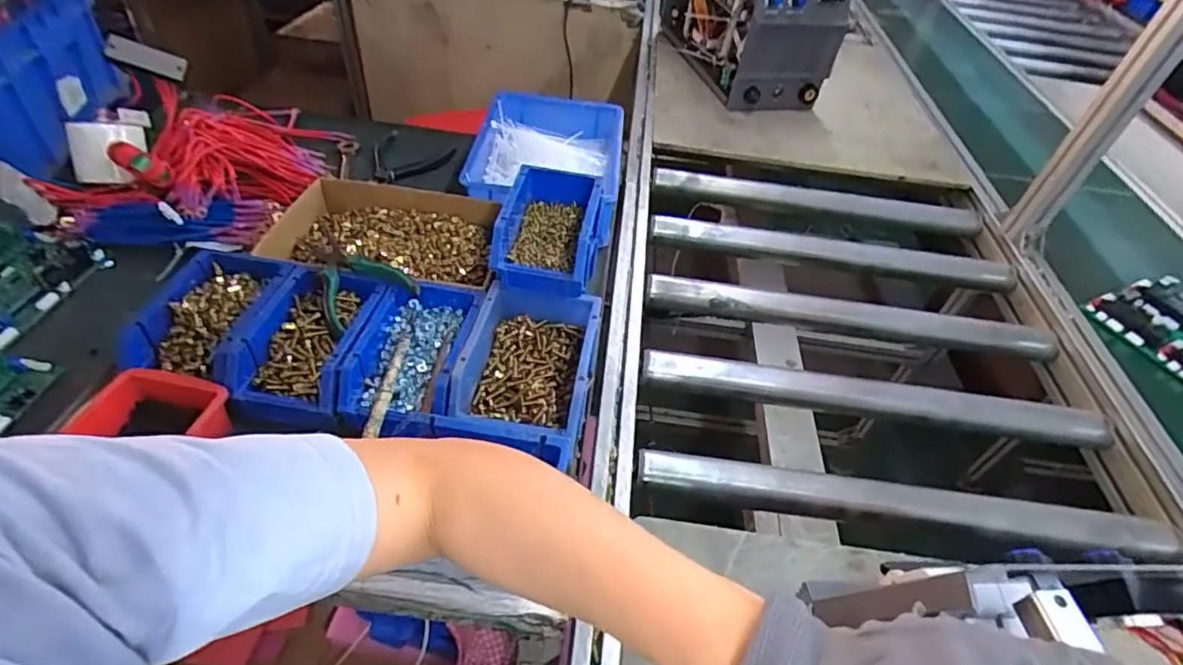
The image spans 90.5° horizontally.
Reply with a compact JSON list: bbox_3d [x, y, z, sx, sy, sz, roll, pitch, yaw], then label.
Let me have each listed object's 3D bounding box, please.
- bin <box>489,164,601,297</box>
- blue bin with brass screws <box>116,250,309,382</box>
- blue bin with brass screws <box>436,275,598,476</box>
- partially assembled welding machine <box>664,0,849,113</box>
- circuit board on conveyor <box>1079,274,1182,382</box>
[{"bbox_3d":[-0.048,-0.119,0.667,0.111,0.062,0.164,6,46,-2],"label":"bin"},{"bbox_3d":[-0.382,-0.014,0.599,0.120,0.058,0.148,8,46,1],"label":"blue bin with brass screws"},{"bbox_3d":[-0.066,0.037,0.586,0.128,0.065,0.185,9,46,2],"label":"blue bin with brass screws"},{"bbox_3d":[0.332,-0.694,1.248,0.195,0.295,0.403,-11,49,-17],"label":"partially assembled welding machine"},{"bbox_3d":[0.837,0.002,0.827,0.167,0.034,0.193,-15,50,-21],"label":"circuit board on conveyor"}]

